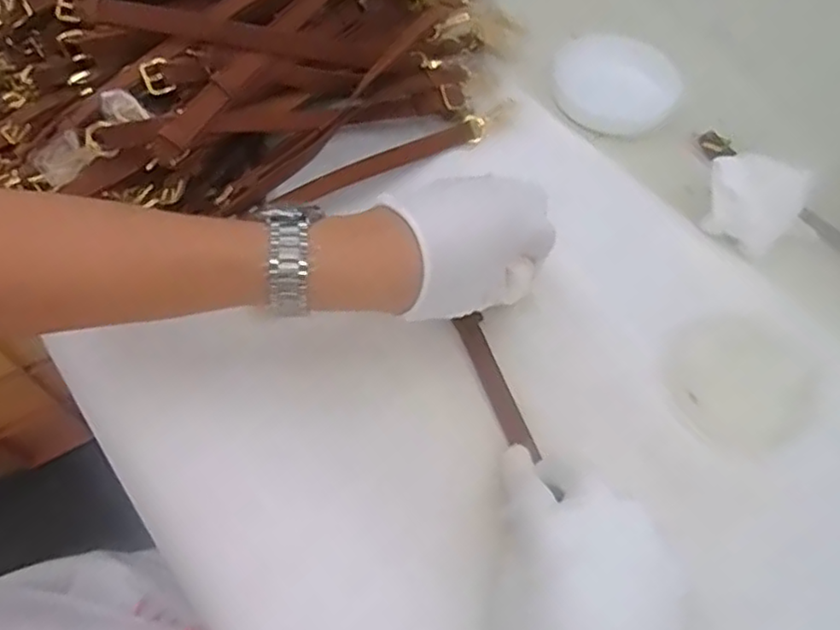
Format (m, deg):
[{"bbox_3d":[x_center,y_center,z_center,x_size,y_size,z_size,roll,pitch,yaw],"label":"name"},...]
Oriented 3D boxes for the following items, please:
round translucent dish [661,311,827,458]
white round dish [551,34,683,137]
[{"bbox_3d":[0.225,0.045,0.463,0.103,0.011,0.098,1,61,-2],"label":"round translucent dish"},{"bbox_3d":[0.180,-0.213,0.609,0.123,0.015,0.106,-30,66,-17],"label":"white round dish"}]

